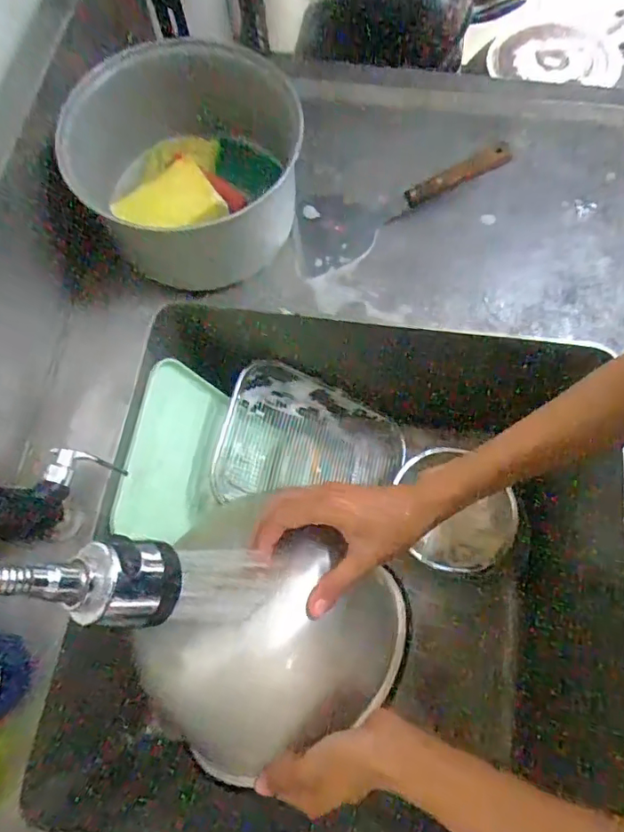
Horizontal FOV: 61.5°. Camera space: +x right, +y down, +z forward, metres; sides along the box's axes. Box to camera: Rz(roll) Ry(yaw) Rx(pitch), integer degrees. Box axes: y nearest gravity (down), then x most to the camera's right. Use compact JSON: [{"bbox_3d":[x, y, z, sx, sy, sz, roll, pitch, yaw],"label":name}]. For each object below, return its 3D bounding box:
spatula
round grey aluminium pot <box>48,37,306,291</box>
[{"bbox_3d":[0.098,-0.244,0.602,0.255,0.034,0.099,-20,70,8],"label":"spatula"},{"bbox_3d":[-0.126,-0.266,0.576,0.226,0.116,0.210,-1,69,2],"label":"round grey aluminium pot"}]

